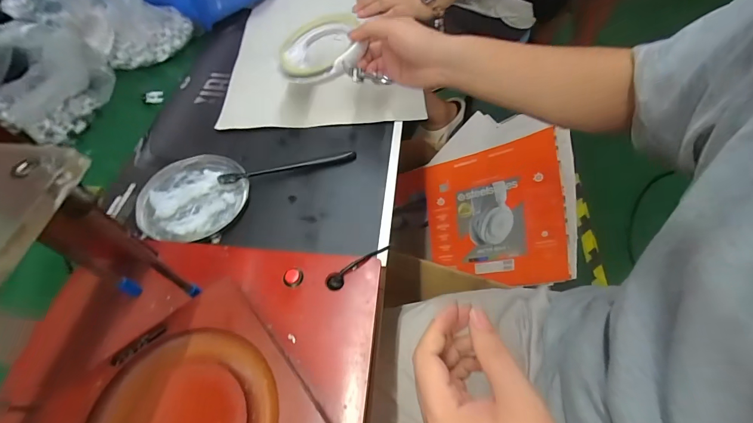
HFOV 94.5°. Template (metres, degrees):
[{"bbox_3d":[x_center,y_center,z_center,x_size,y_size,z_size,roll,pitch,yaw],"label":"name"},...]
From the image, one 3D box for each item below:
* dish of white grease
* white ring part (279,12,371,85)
[{"bbox_3d":[-0.229,-0.021,0.438,0.124,0.012,0.126,-2,57,2],"label":"dish of white grease"},{"bbox_3d":[-0.077,-0.223,0.474,0.113,0.032,0.120,-9,57,-3],"label":"white ring part"}]

